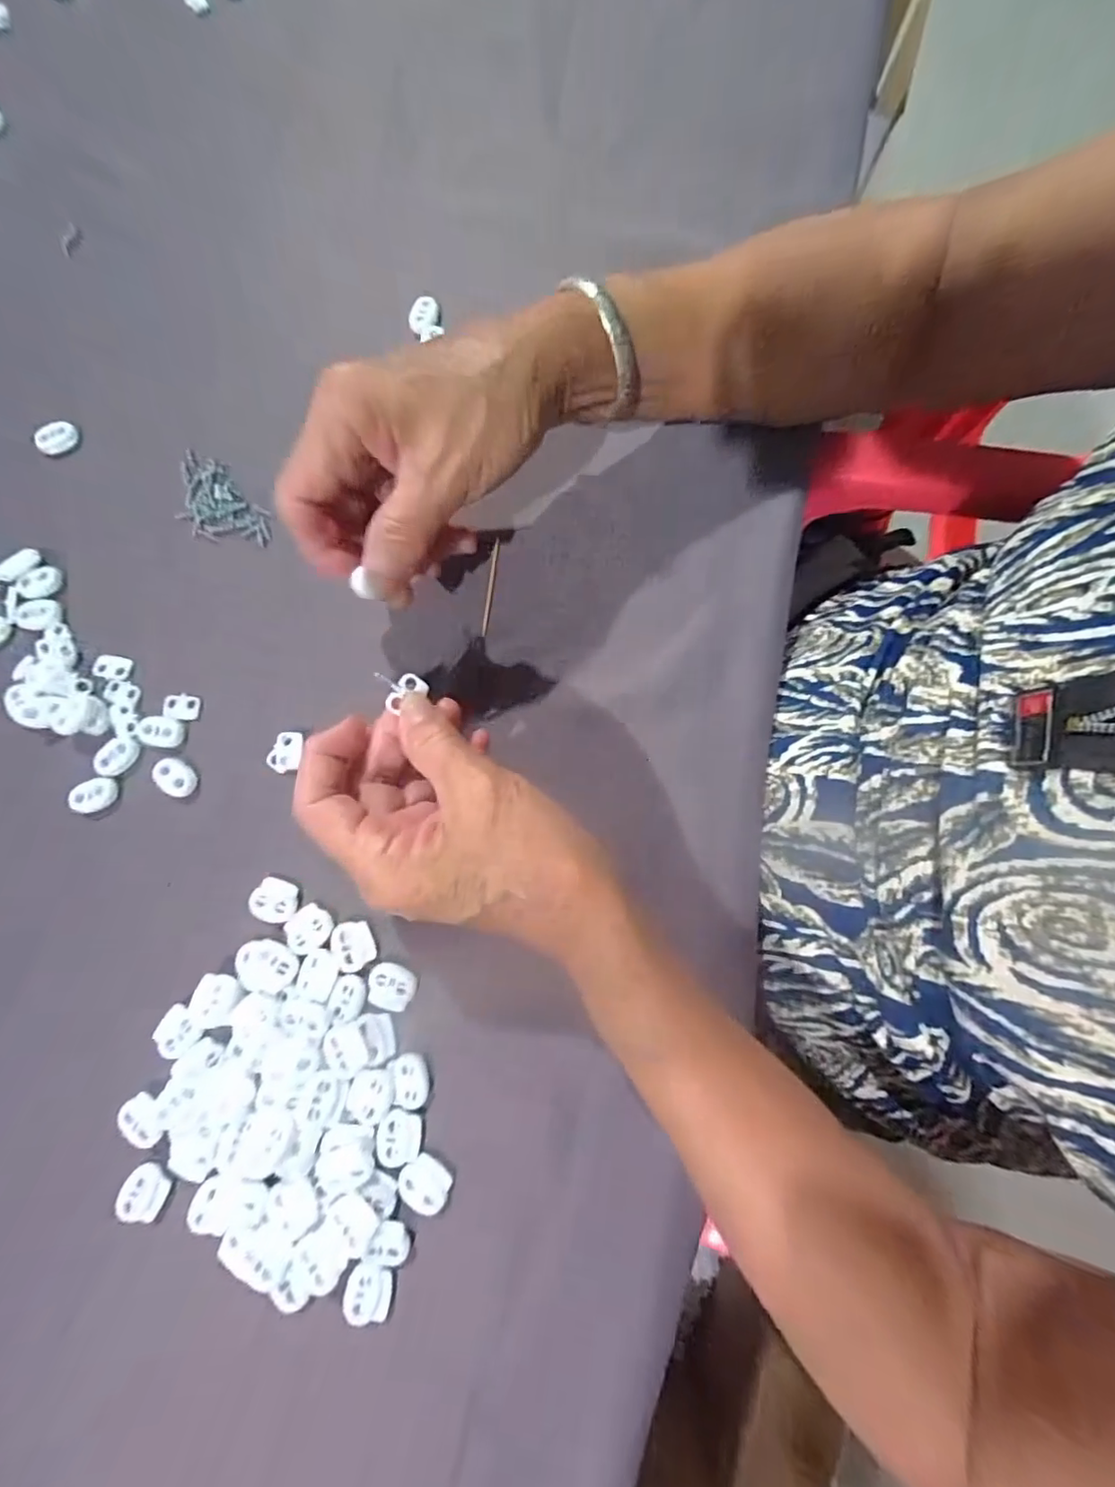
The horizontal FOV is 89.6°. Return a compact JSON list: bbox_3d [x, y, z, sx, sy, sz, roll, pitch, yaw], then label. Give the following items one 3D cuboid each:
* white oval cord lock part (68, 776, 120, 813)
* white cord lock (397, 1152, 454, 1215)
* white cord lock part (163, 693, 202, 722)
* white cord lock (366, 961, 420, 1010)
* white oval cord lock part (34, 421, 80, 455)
[{"bbox_3d":[-0.231,0.026,0.278,0.021,0.006,0.016,-14,79,-2],"label":"white oval cord lock part"},{"bbox_3d":[-0.057,0.191,0.242,0.021,0.006,0.018,34,82,7],"label":"white cord lock"},{"bbox_3d":[-0.193,-0.019,0.288,0.018,0.004,0.013,11,79,3],"label":"white cord lock part"},{"bbox_3d":[-0.076,0.111,0.256,0.022,0.004,0.019,9,79,3],"label":"white cord lock"},{"bbox_3d":[-0.280,-0.171,0.314,0.022,0.010,0.010,-26,80,-4],"label":"white oval cord lock part"}]

